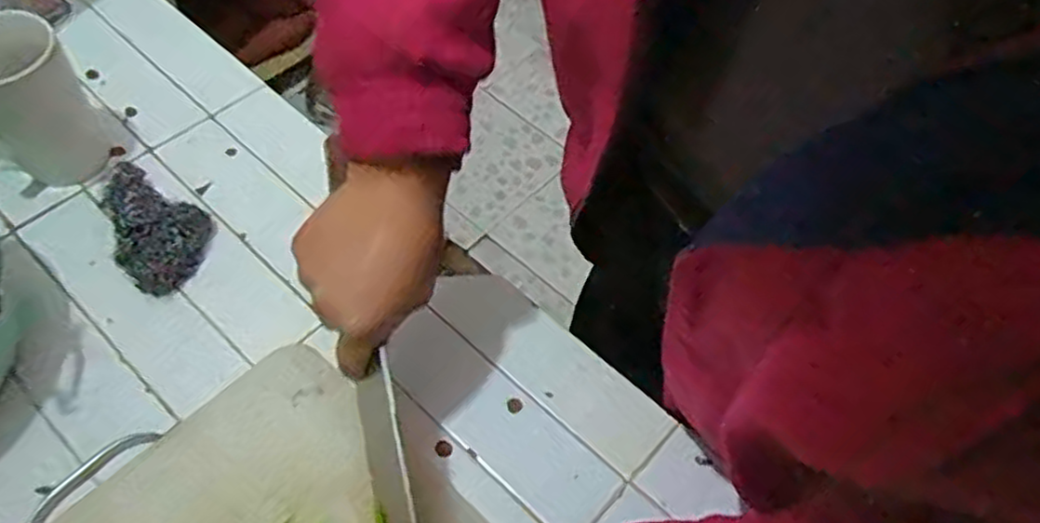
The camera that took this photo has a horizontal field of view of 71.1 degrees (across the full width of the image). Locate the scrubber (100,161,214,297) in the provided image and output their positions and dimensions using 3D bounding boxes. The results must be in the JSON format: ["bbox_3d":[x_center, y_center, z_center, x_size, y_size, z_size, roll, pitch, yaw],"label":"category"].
[{"bbox_3d":[-0.289,-0.028,0.560,0.098,0.031,0.068,32,58,16],"label":"scrubber"}]

